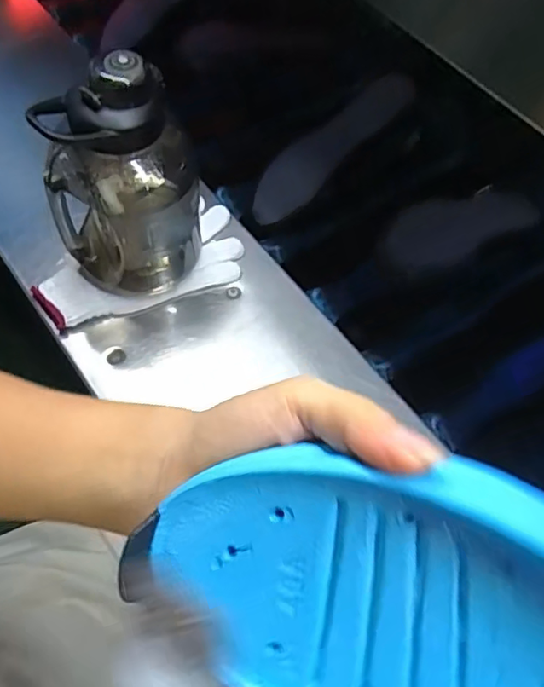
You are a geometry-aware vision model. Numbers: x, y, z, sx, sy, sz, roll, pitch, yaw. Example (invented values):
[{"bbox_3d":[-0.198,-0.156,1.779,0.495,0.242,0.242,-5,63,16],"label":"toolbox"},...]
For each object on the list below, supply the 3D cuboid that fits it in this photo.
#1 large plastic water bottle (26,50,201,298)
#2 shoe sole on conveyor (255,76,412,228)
[{"bbox_3d":[-0.139,-0.152,0.542,0.134,0.223,0.126,-11,61,-6],"label":"large plastic water bottle"},{"bbox_3d":[0.075,-0.250,0.731,0.256,0.041,0.070,-42,68,-8],"label":"shoe sole on conveyor"}]

